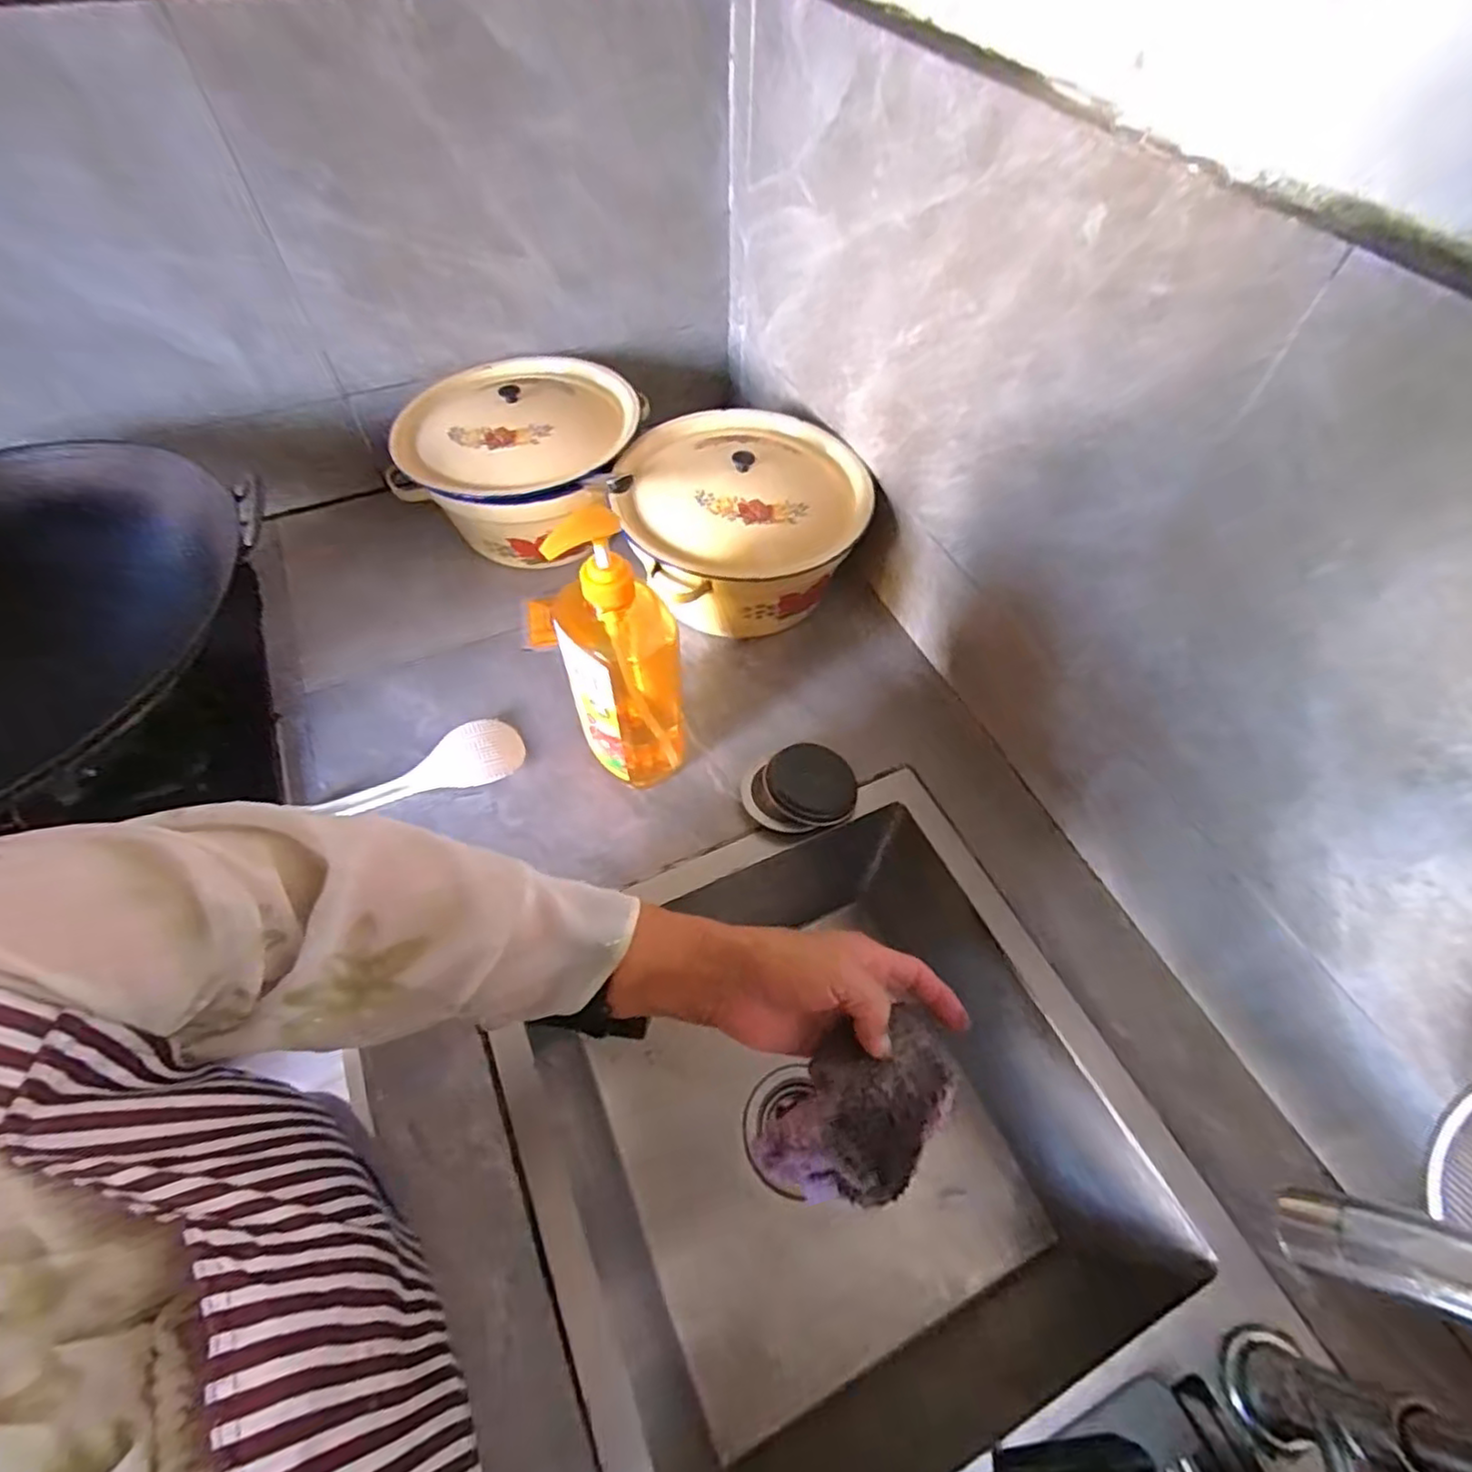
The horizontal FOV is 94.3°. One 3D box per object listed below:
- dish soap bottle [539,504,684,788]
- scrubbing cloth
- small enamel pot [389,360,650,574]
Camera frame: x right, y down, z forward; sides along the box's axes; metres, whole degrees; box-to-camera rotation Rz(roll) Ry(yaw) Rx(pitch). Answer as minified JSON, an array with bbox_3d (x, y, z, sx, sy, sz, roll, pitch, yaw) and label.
[{"bbox_3d":[-0.087,-0.056,0.527,0.085,0.257,0.069,-8,57,-7],"label":"dish soap bottle"},{"bbox_3d":[0.067,0.207,0.375,0.067,0.091,0.099,34,62,19],"label":"scrubbing cloth"},{"bbox_3d":[-0.212,-0.289,0.724,0.210,0.128,0.225,1,57,-1],"label":"small enamel pot"}]

